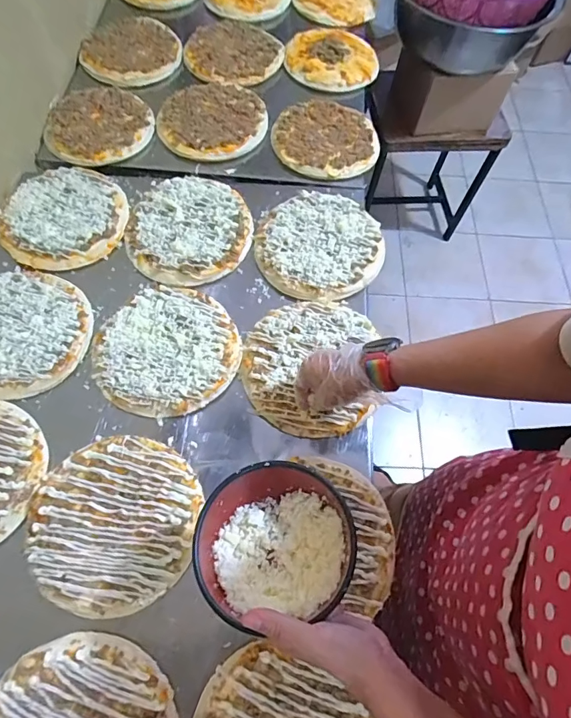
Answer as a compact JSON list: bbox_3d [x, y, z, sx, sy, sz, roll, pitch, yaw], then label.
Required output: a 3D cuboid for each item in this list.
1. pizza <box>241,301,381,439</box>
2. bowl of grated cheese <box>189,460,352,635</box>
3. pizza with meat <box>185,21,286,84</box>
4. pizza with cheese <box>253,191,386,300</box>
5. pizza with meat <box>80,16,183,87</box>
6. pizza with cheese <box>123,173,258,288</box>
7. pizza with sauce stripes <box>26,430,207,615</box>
[{"bbox_3d":[0.032,0.006,0.621,0.180,0.019,0.202,6,70,2],"label":"pizza"},{"bbox_3d":[-0.014,0.170,0.418,0.143,0.061,0.127,-6,64,-5],"label":"bowl of grated cheese"},{"bbox_3d":[-0.107,-0.675,0.952,0.197,0.010,0.231,19,64,7],"label":"pizza with meat"},{"bbox_3d":[0.054,-0.190,0.707,0.200,0.022,0.197,3,64,-1],"label":"pizza with cheese"},{"bbox_3d":[-0.332,-0.663,0.942,0.205,0.023,0.214,1,64,-2],"label":"pizza with meat"},{"bbox_3d":[-0.159,-0.215,0.711,0.196,0.024,0.196,1,64,-2],"label":"pizza with cheese"},{"bbox_3d":[-0.205,0.188,0.520,0.195,0.012,0.193,10,64,2],"label":"pizza with sauce stripes"}]

